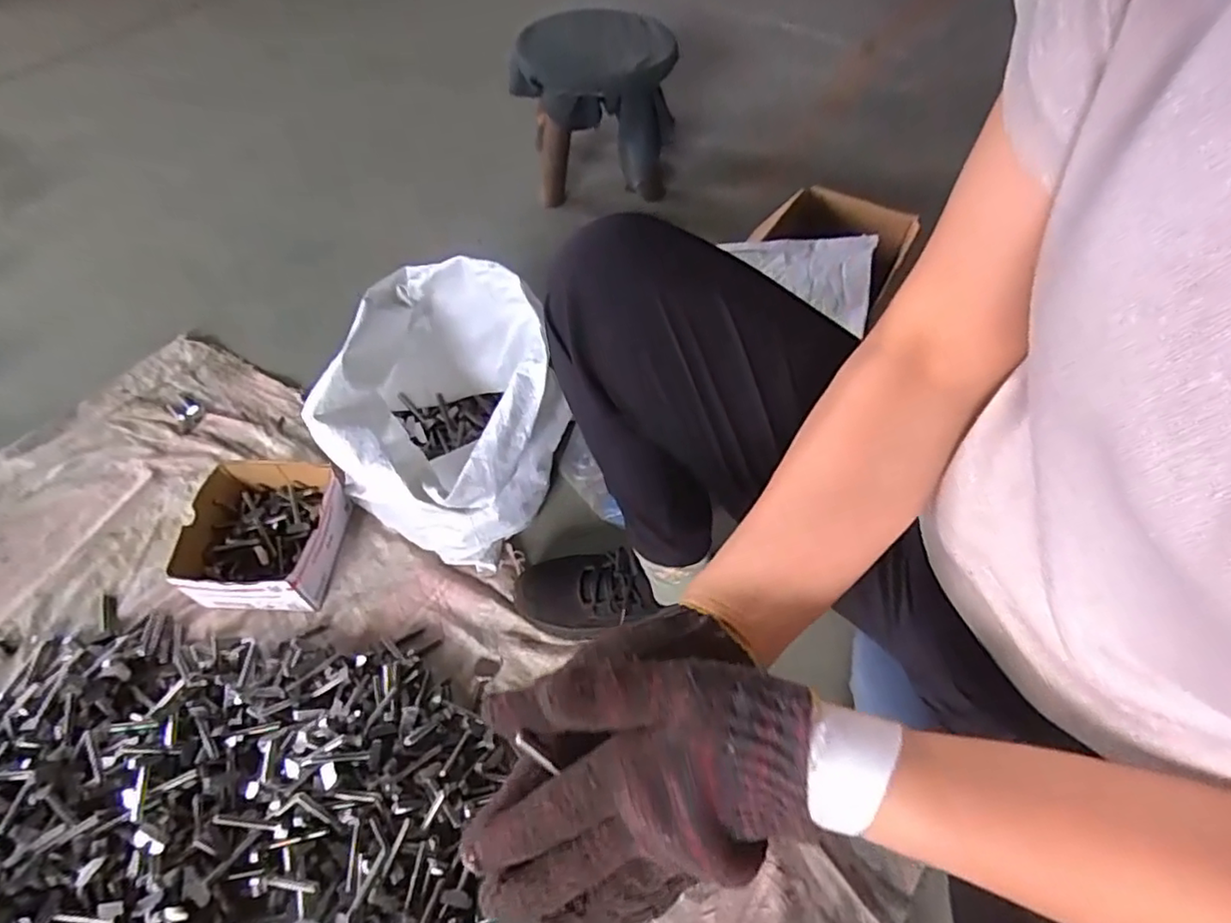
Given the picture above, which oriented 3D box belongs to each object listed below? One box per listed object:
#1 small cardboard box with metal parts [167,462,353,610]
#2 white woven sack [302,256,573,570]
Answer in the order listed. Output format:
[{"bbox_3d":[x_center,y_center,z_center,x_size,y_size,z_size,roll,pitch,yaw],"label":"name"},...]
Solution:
[{"bbox_3d":[-0.387,0.082,0.698,0.152,0.074,0.148,1,56,1],"label":"small cardboard box with metal parts"},{"bbox_3d":[-0.173,-0.033,0.665,0.215,0.254,0.227,13,57,9],"label":"white woven sack"}]

